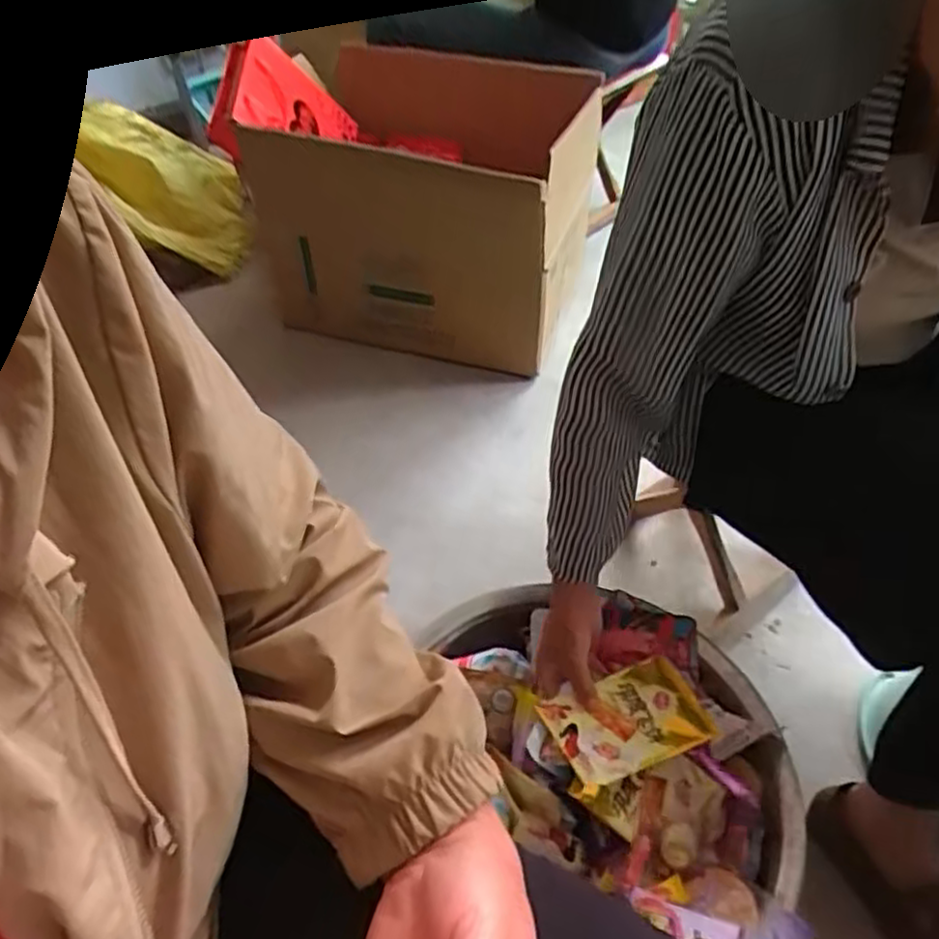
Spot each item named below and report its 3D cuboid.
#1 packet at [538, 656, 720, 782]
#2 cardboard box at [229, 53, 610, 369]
[{"bbox_3d":[0.158,0.249,0.736,0.148,0.021,0.104,-17,50,-14],"label":"packet"},{"bbox_3d":[-0.071,-0.487,1.354,0.609,0.500,0.339,16,50,15],"label":"cardboard box"}]

